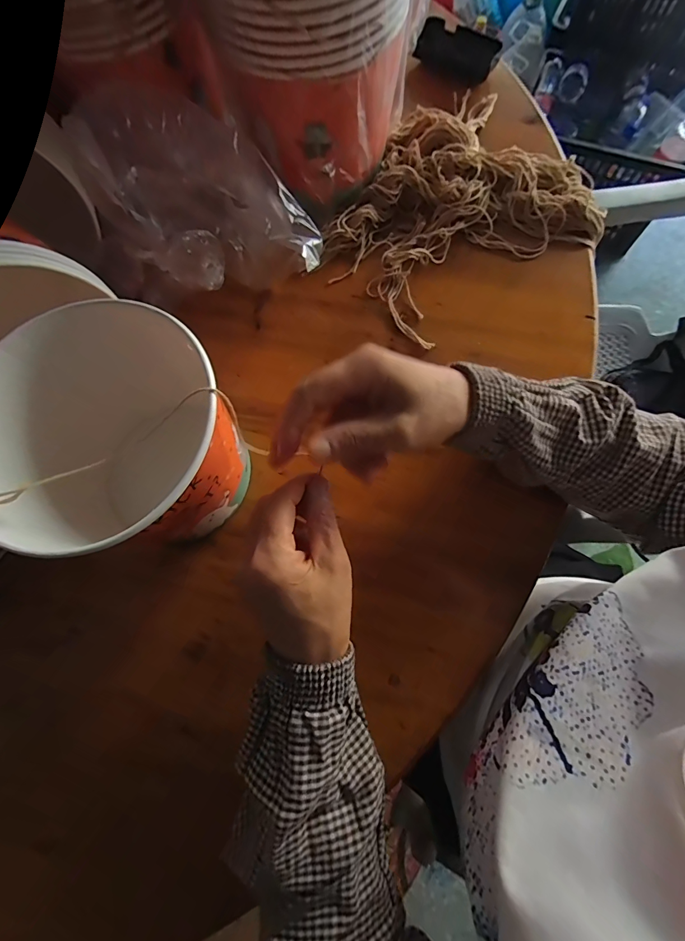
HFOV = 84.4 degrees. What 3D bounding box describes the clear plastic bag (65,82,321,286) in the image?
[{"bbox_3d":[-0.113,-0.231,0.336,0.182,0.143,0.103,1,76,2],"label":"clear plastic bag"}]

